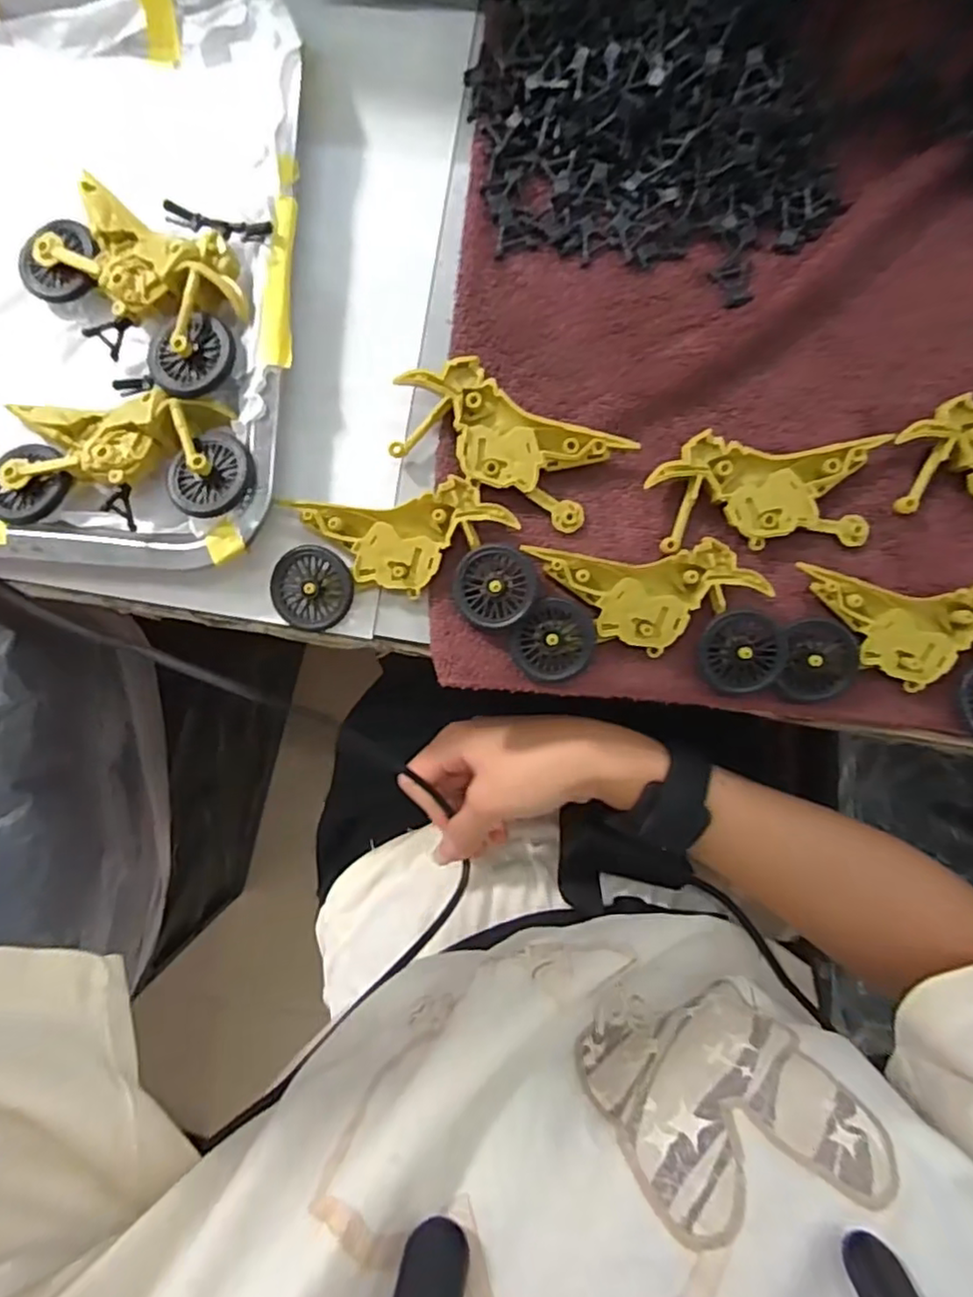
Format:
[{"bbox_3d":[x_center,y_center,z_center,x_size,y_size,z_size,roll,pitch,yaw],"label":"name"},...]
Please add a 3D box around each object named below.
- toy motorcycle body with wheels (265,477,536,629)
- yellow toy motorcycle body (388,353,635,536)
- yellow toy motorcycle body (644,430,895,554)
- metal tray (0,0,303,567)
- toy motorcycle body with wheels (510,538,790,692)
[{"bbox_3d":[-0.038,-0.041,0.294,0.114,0.020,0.061,0,90,0],"label":"toy motorcycle body with wheels"},{"bbox_3d":[0.007,-0.094,0.292,0.099,0.011,0.045,24,90,0],"label":"yellow toy motorcycle body"},{"bbox_3d":[0.125,-0.070,0.292,0.101,0.009,0.048,-2,90,0],"label":"yellow toy motorcycle body"},{"bbox_3d":[-0.253,-0.178,0.291,0.335,0.033,0.266,5,90,0],"label":"metal tray"},{"bbox_3d":[0.072,-0.015,0.290,0.114,0.014,0.059,3,90,0],"label":"toy motorcycle body with wheels"}]

